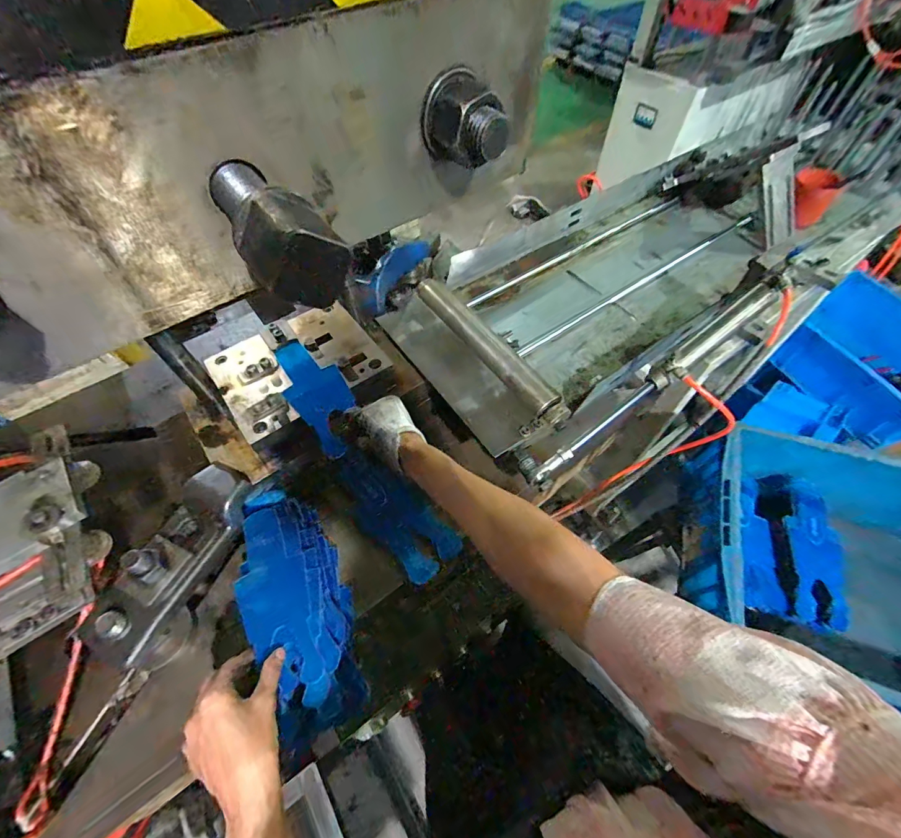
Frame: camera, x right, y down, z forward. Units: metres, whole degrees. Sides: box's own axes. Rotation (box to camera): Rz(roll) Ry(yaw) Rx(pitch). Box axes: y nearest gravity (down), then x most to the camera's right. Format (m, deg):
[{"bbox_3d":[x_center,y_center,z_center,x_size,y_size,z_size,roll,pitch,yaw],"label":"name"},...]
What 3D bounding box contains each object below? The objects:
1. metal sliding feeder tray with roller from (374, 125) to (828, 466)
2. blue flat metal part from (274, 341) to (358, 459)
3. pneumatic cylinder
[{"bbox_3d":[0.275,-0.237,0.638,0.752,0.100,0.366,-31,61,-18],"label":"metal sliding feeder tray with roller"},{"bbox_3d":[-0.165,-0.034,0.495,0.068,0.011,0.178,-26,65,-15],"label":"blue flat metal part"},{"bbox_3d":[0.255,-0.050,0.481,0.383,0.050,0.033,-37,62,-5],"label":"pneumatic cylinder"}]

